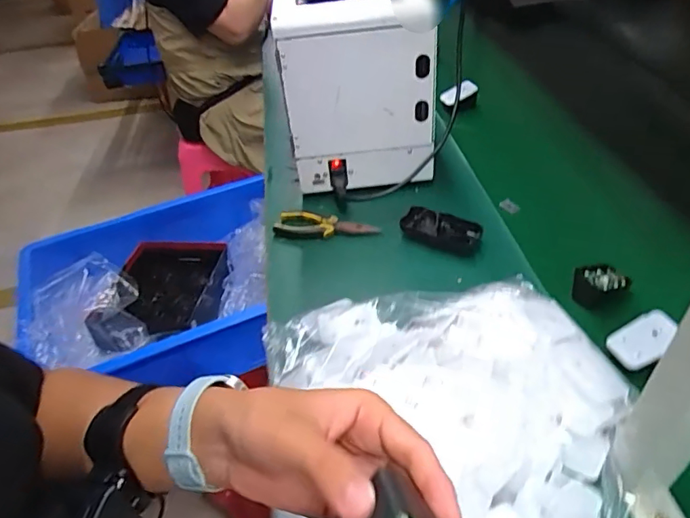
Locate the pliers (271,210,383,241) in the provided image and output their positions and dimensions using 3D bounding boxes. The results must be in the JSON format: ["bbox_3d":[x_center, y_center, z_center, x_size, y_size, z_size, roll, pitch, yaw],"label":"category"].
[{"bbox_3d":[-0.029,-0.044,0.744,0.152,0.017,0.047,9,44,17],"label":"pliers"}]

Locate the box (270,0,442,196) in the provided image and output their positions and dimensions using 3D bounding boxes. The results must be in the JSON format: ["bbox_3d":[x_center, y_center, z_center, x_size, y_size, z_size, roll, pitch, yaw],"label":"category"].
[{"bbox_3d":[0.018,-0.262,0.780,0.215,0.267,0.170,-6,42,1],"label":"box"}]

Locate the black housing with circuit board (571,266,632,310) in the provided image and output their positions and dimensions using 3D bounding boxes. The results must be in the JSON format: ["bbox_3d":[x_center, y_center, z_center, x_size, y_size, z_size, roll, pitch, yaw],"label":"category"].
[{"bbox_3d":[0.309,0.035,0.616,0.061,0.031,0.049,15,47,23],"label":"black housing with circuit board"}]

